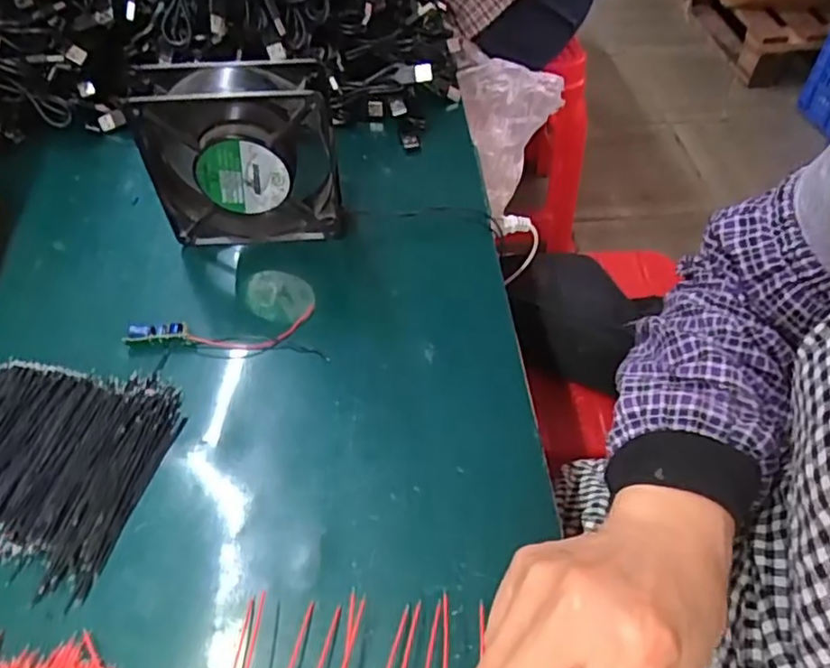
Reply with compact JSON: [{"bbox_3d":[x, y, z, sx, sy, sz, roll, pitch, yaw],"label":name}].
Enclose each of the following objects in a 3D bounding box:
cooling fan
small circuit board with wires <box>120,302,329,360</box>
[{"bbox_3d":[-0.115,-0.118,0.433,0.120,0.125,0.041,-3,52,-2],"label":"cooling fan"},{"bbox_3d":[-0.122,-0.005,0.414,0.126,0.012,0.042,0,51,0],"label":"small circuit board with wires"}]

